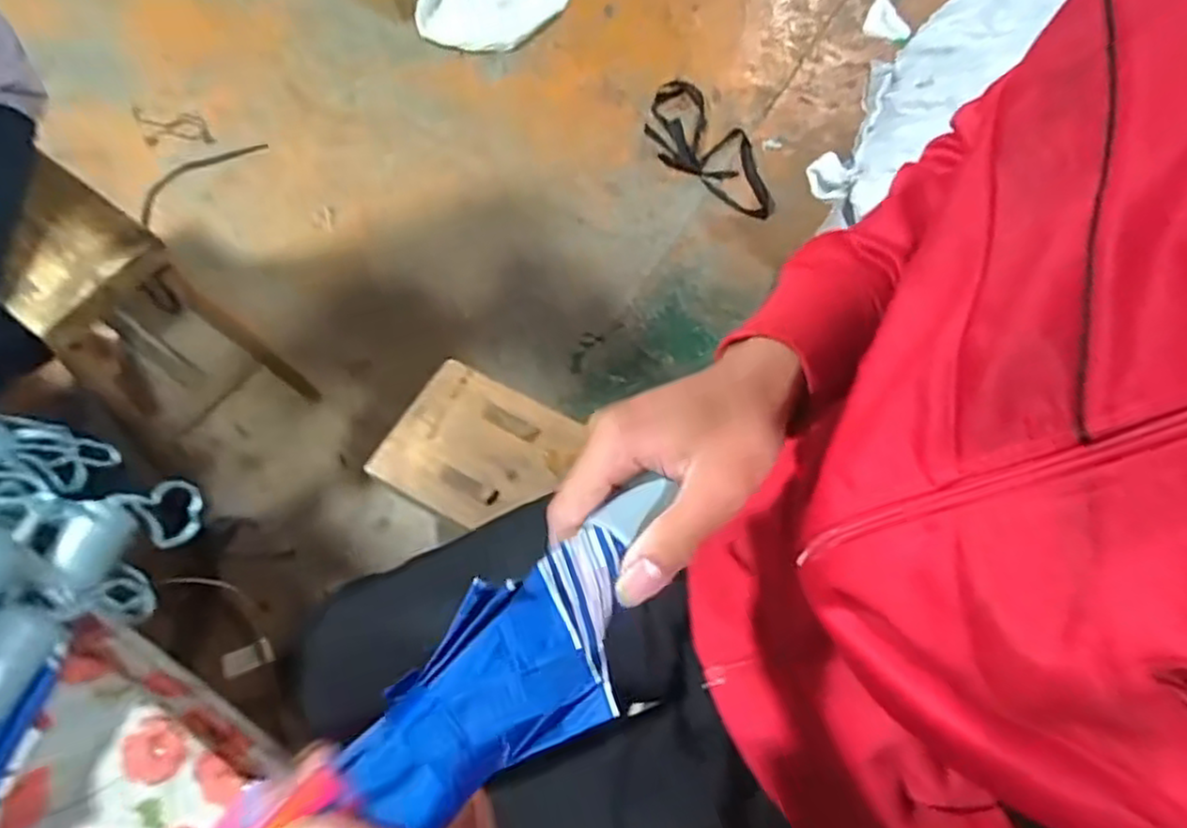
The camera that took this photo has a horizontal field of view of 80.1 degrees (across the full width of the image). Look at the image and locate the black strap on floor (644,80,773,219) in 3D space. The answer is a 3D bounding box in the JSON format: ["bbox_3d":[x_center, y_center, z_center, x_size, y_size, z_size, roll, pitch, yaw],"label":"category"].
[{"bbox_3d":[0.277,-0.612,1.650,0.190,0.028,0.420,-42,73,-9],"label":"black strap on floor"}]

